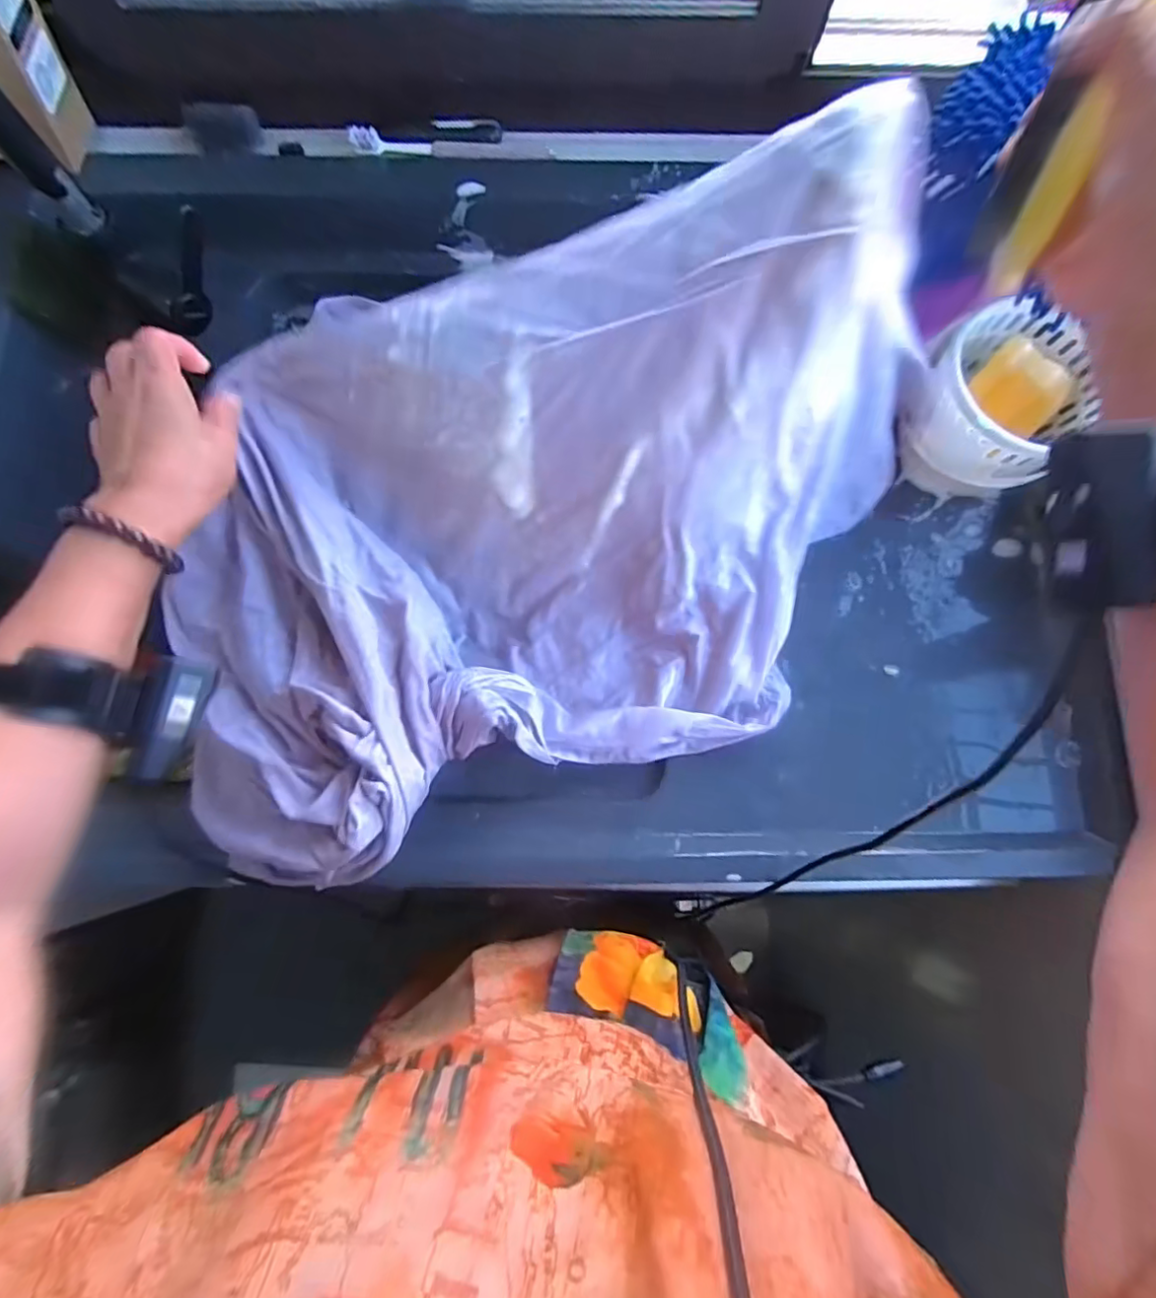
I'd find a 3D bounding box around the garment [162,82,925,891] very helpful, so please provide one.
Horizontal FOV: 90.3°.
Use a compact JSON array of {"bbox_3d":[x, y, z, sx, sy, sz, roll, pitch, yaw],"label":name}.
[{"bbox_3d":[-0.020,-0.079,0.409,0.563,0.182,0.333,-18,79,-3],"label":"garment"}]

